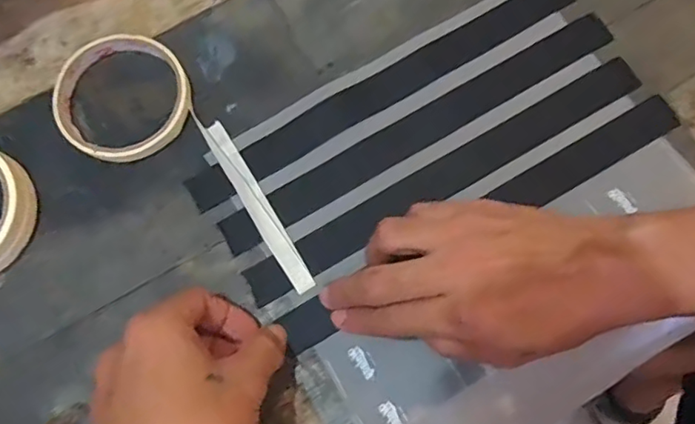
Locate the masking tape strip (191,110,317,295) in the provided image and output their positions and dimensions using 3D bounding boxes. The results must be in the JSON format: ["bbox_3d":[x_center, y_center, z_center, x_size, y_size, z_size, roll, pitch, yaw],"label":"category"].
[{"bbox_3d":[-0.059,-0.007,0.360,0.015,0.005,0.132,-30,76,-9],"label":"masking tape strip"}]

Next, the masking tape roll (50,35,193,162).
[{"bbox_3d":[-0.149,-0.075,0.372,0.086,0.013,0.082,0,77,1],"label":"masking tape roll"}]

